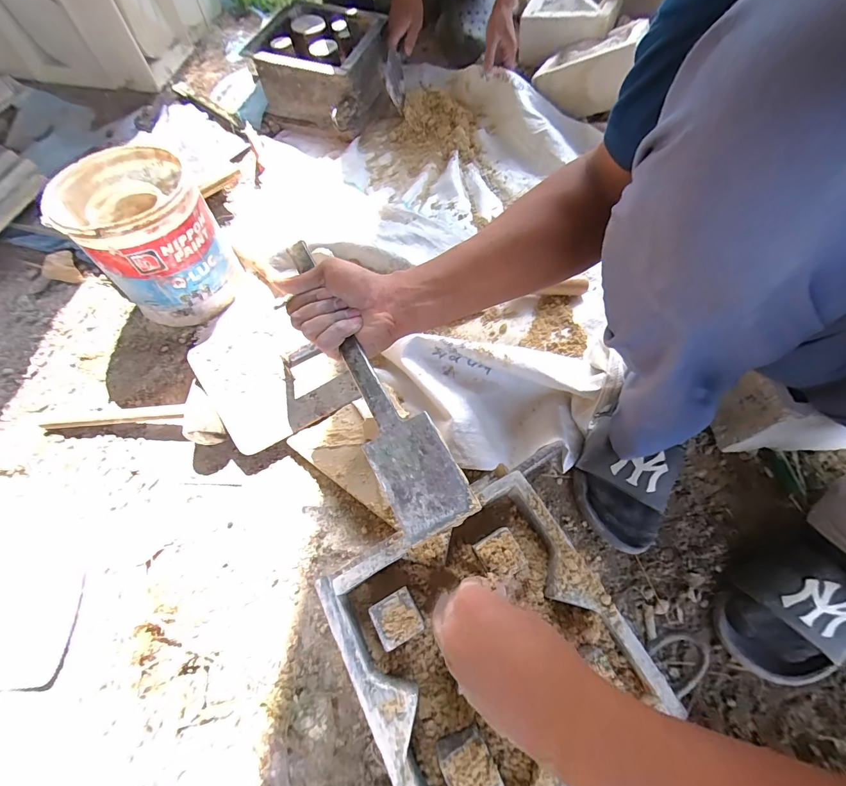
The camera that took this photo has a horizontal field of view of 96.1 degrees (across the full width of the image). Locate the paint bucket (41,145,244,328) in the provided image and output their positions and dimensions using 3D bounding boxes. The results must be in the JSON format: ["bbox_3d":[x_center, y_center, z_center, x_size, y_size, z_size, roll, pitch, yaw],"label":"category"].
[{"bbox_3d":[-0.403,-0.227,0.582,0.162,0.196,0.173,0,65,0],"label":"paint bucket"}]

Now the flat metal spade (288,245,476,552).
[{"bbox_3d":[-0.054,-0.022,0.350,0.061,0.013,0.309,-26,72,-12],"label":"flat metal spade"}]

